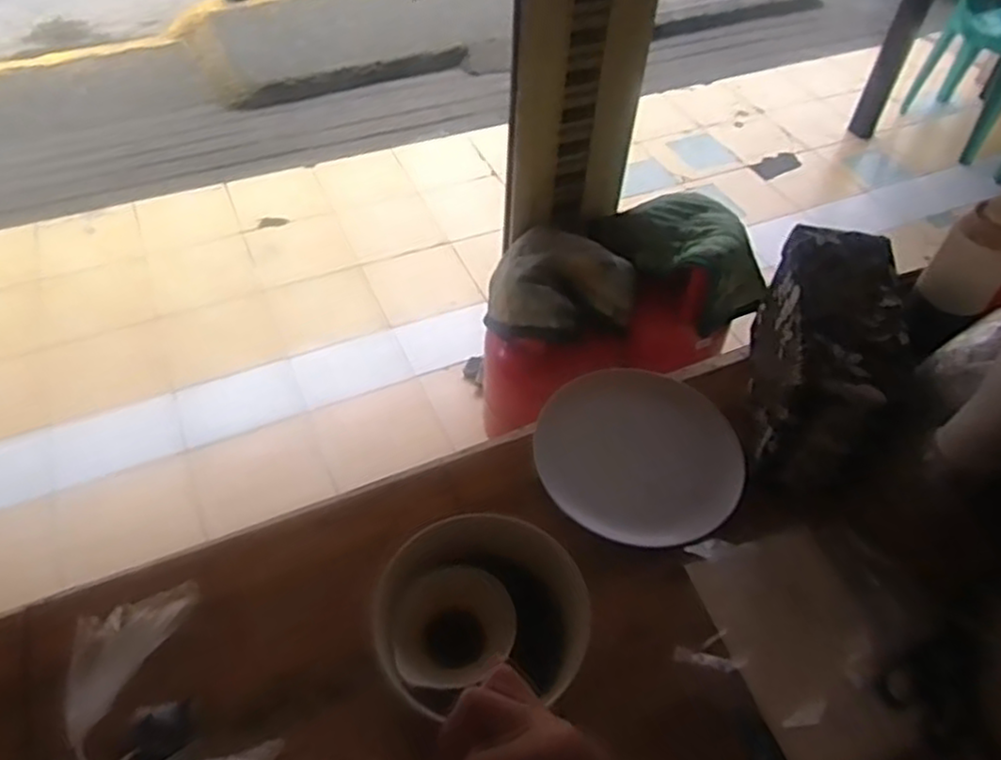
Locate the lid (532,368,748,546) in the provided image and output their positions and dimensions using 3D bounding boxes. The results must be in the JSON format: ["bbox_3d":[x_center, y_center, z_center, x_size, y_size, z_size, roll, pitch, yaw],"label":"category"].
[{"bbox_3d":[0.142,0.069,0.755,0.203,0.031,0.213,2,50,-2],"label":"lid"}]

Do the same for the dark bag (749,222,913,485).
[{"bbox_3d":[0.335,-0.024,0.753,0.107,0.148,0.240,12,51,7],"label":"dark bag"}]

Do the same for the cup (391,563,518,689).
[{"bbox_3d":[-0.043,0.215,0.621,0.104,0.057,0.096,2,50,-2],"label":"cup"}]

